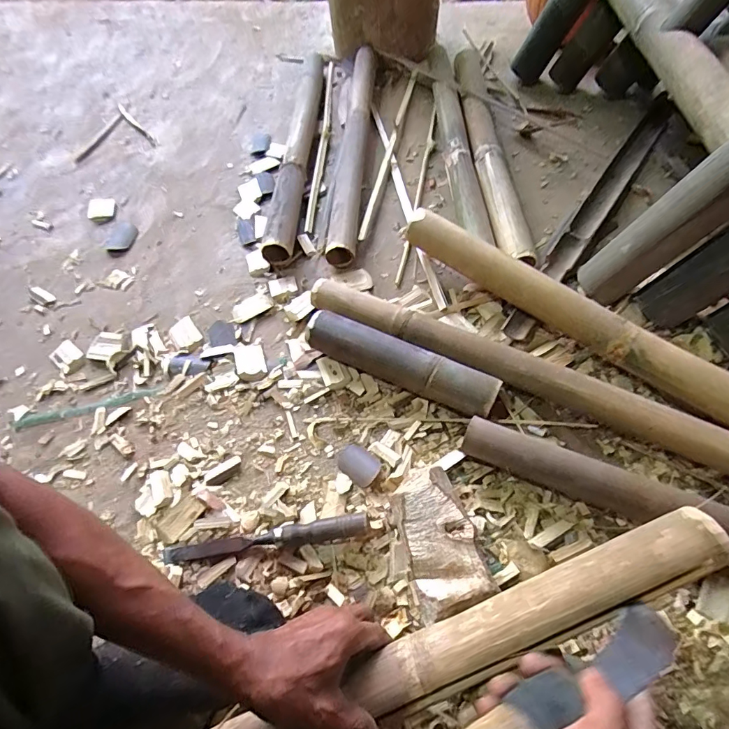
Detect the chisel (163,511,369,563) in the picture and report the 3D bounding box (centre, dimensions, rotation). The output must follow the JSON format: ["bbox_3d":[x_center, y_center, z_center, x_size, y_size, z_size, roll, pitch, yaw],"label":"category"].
[{"bbox_3d":[-0.115,0.202,0.518,0.239,0.029,0.022,-9,59,-1],"label":"chisel"}]

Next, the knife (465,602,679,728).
[{"bbox_3d":[0.146,0.229,0.309,0.226,0.030,0.038,-9,56,-28],"label":"knife"}]

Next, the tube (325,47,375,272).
[{"bbox_3d":[-0.021,-0.449,0.901,0.055,0.046,0.635,1,59,5],"label":"tube"}]

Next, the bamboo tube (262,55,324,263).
[{"bbox_3d":[-0.126,-0.453,0.907,0.050,0.053,0.631,1,59,5],"label":"bamboo tube"}]

